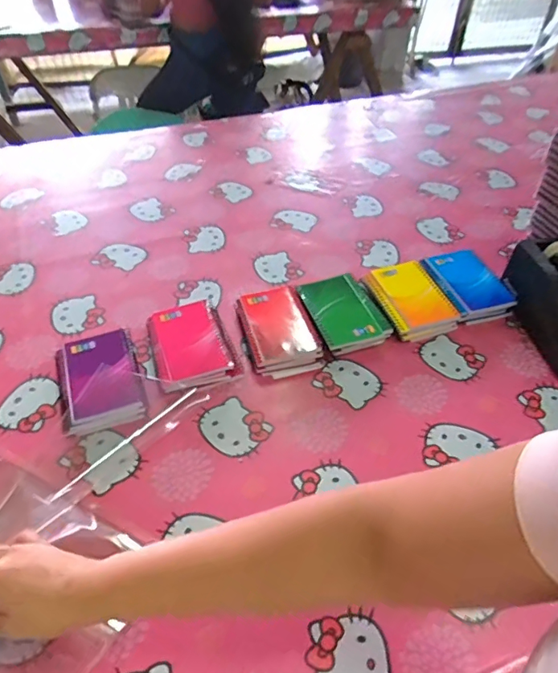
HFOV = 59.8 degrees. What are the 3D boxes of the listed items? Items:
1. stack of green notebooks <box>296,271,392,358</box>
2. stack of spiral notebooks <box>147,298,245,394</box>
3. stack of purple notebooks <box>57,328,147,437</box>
[{"bbox_3d":[0.094,-0.035,0.714,0.098,0.031,0.139,-16,48,-16],"label":"stack of green notebooks"},{"bbox_3d":[-0.120,0.011,0.667,0.103,0.023,0.143,-16,49,-17],"label":"stack of spiral notebooks"},{"bbox_3d":[-0.228,0.055,0.619,0.098,0.036,0.142,-15,49,-15],"label":"stack of purple notebooks"}]

